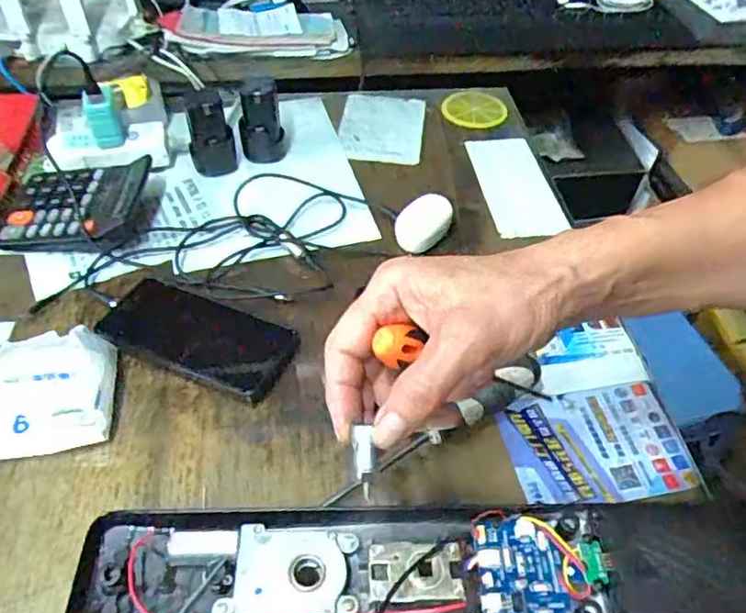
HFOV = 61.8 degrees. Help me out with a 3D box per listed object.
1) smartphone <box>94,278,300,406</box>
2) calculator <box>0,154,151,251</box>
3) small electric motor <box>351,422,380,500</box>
[{"bbox_3d":[-0.147,0.025,0.538,0.162,0.020,0.077,17,51,14],"label":"smartphone"},{"bbox_3d":[-0.300,-0.103,0.635,0.133,0.026,0.111,-2,49,-2],"label":"calculator"},{"bbox_3d":[-0.003,0.073,0.290,0.012,0.011,0.034,-5,89,-5],"label":"small electric motor"}]

